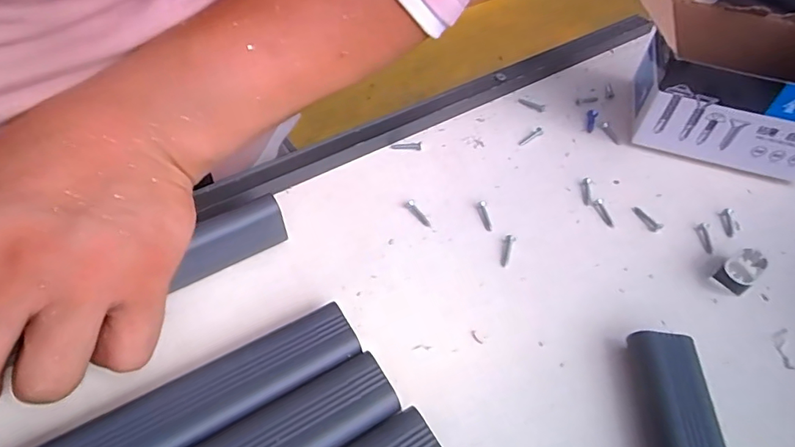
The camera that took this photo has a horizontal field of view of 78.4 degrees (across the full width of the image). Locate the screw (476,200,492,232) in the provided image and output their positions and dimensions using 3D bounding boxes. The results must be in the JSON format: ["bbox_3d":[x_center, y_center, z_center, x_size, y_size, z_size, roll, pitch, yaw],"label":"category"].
[{"bbox_3d":[0.049,-0.005,0.278,0.006,0.005,0.021,-1,50,-5],"label":"screw"}]

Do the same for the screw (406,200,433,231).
[{"bbox_3d":[0.012,-0.005,0.276,0.005,0.004,0.023,-27,57,-23],"label":"screw"}]

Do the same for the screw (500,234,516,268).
[{"bbox_3d":[0.058,0.014,0.261,0.006,0.004,0.019,18,51,11],"label":"screw"}]

